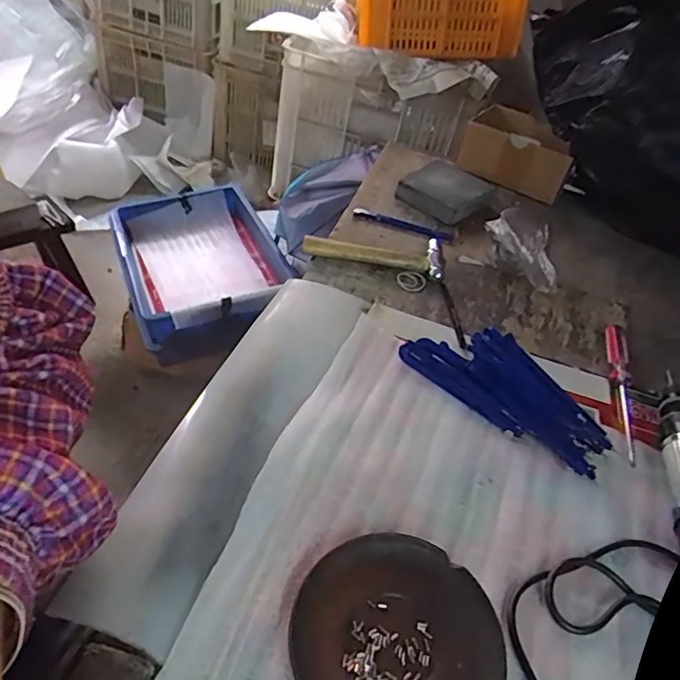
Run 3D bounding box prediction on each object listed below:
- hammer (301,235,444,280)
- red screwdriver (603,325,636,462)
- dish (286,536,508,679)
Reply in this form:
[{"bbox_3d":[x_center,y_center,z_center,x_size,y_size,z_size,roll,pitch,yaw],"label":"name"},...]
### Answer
[{"bbox_3d":[0.038,-0.100,0.596,0.151,0.021,0.047,12,42,-2],"label":"hammer"},{"bbox_3d":[0.255,0.042,0.491,0.017,0.014,0.181,17,42,5],"label":"red screwdriver"},{"bbox_3d":[0.032,0.167,0.301,0.115,0.022,0.111,7,42,-6],"label":"dish"}]

